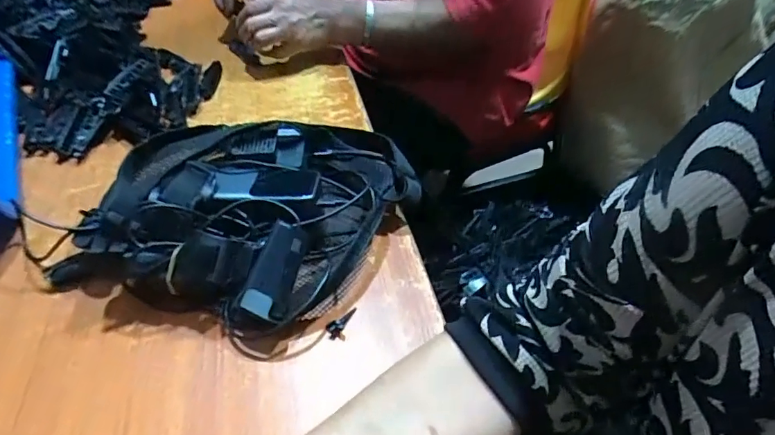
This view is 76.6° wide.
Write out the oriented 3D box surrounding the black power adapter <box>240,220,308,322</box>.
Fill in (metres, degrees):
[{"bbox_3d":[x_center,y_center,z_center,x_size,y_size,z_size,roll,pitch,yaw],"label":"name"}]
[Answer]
[{"bbox_3d":[-0.085,0.040,0.372,0.026,0.023,0.071,15,78,16],"label":"black power adapter"}]

